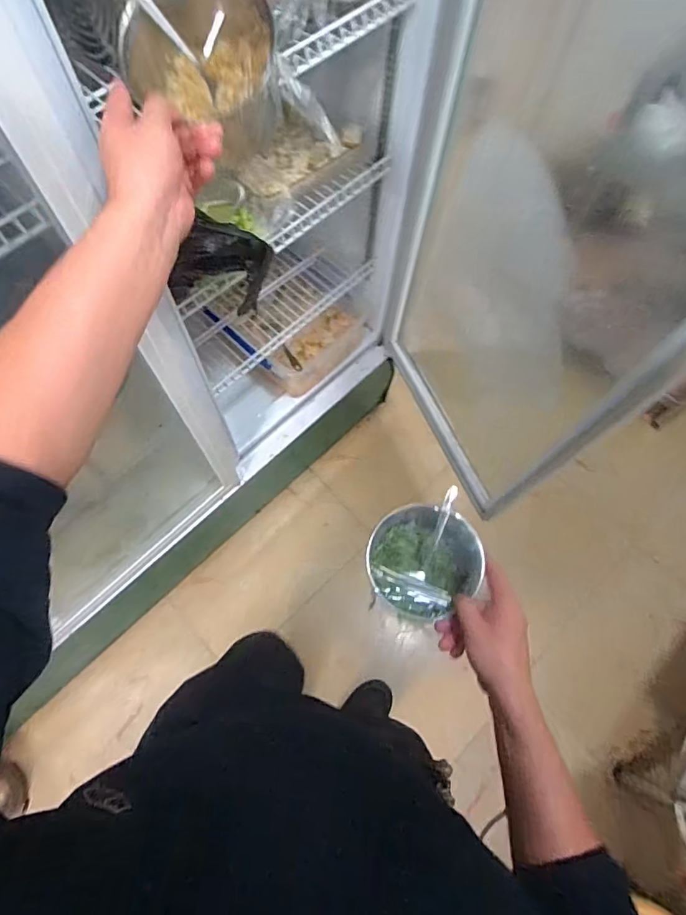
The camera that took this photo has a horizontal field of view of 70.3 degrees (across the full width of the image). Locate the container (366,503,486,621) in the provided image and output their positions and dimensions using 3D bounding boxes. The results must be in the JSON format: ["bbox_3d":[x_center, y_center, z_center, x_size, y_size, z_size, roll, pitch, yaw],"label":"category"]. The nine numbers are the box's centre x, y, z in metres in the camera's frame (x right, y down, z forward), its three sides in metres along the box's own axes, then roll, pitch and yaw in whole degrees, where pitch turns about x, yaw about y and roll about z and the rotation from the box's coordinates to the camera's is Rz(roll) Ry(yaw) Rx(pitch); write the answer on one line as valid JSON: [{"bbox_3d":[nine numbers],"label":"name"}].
[{"bbox_3d":[0.096,0.127,0.585,0.115,0.077,0.116,1,68,-2],"label":"container"}]

